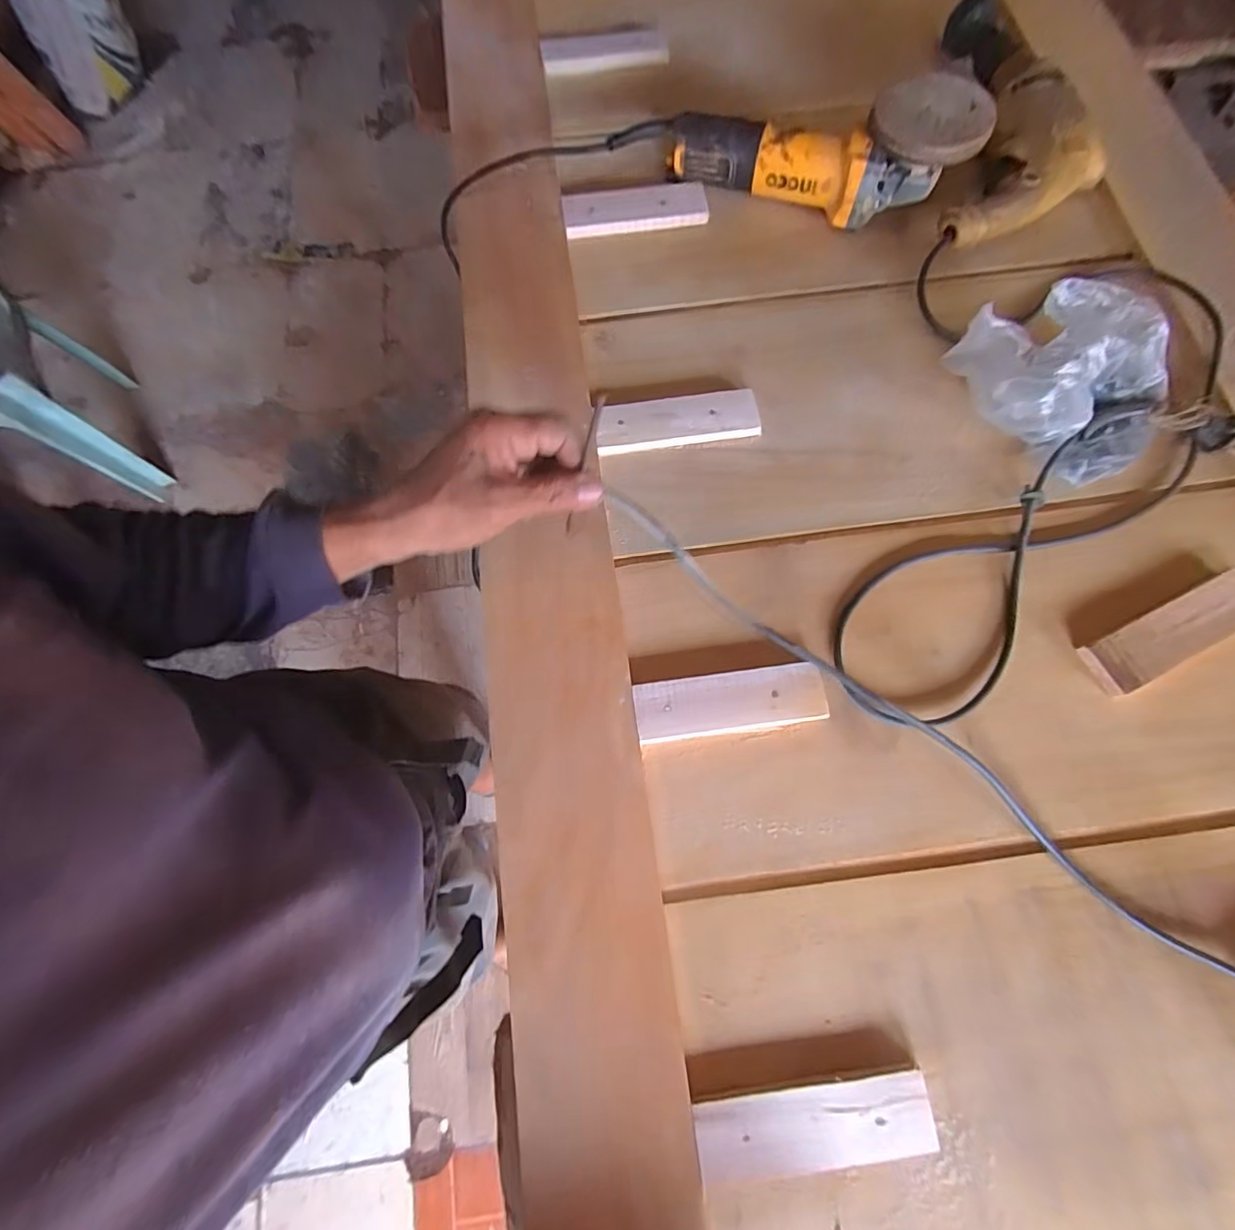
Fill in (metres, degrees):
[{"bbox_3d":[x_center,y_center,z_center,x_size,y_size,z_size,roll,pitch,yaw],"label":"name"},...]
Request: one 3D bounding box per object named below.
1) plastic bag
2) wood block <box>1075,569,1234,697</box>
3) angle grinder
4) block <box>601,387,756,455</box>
[{"bbox_3d":[0.390,-0.204,0.471,0.184,0.105,0.153,-6,72,-1],"label":"plastic bag"},{"bbox_3d":[0.453,0.013,0.445,0.157,0.015,0.044,-25,74,-7],"label":"wood block"},{"bbox_3d":[0.201,-0.462,0.559,0.297,0.094,0.089,15,73,20],"label":"angle grinder"},{"bbox_3d":[0.055,-0.181,0.515,0.147,0.018,0.047,-9,72,-2],"label":"block"}]

